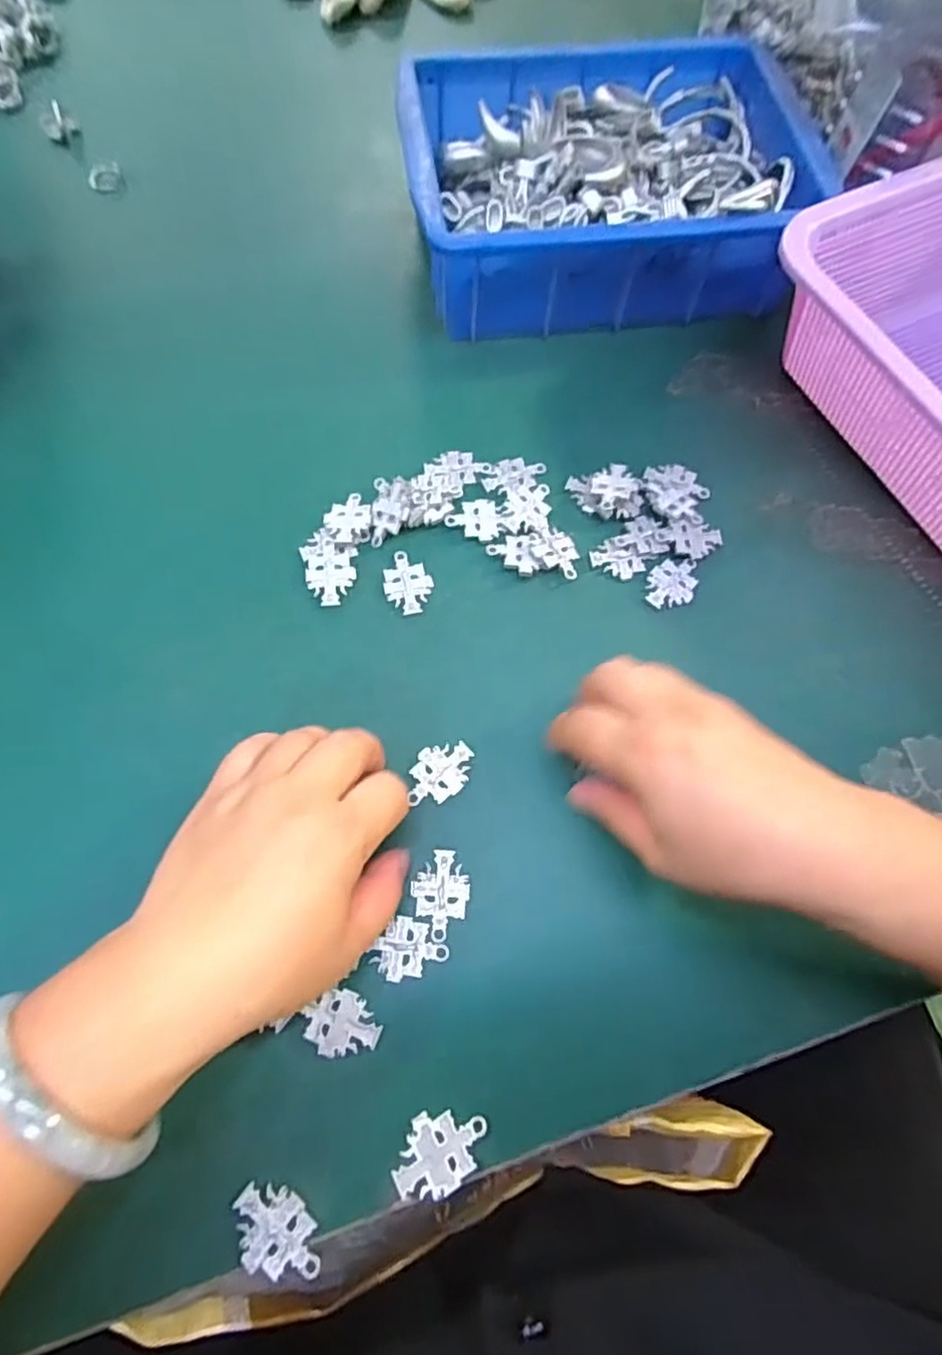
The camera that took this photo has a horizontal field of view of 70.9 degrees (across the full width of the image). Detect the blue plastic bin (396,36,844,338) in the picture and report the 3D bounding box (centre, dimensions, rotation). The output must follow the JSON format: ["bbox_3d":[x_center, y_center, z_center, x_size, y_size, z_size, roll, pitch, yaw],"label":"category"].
[{"bbox_3d":[0.084,-0.314,0.426,0.242,0.081,0.183,-6,68,-6],"label":"blue plastic bin"}]

